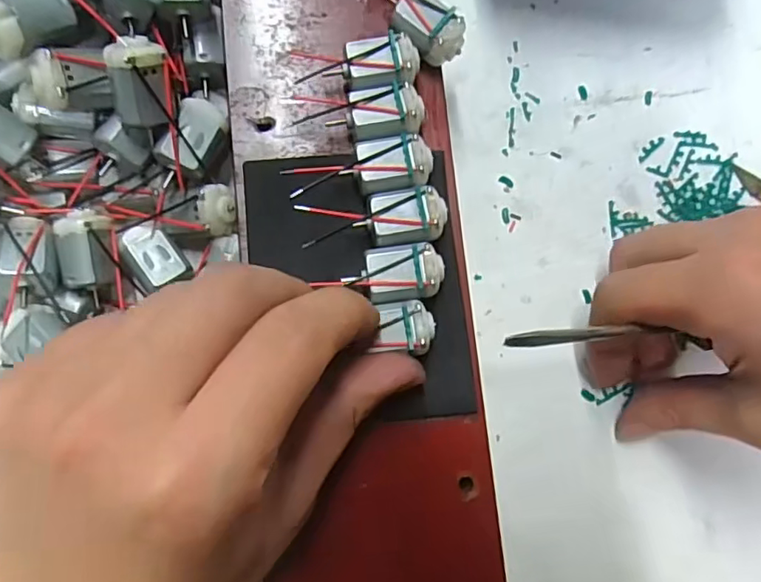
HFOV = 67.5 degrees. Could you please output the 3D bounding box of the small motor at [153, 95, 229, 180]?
[{"bbox_3d":[-0.068,-0.056,0.208,0.016,0.013,0.028,24,82,-2],"label":"small motor"}]

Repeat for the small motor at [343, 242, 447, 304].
[{"bbox_3d":[0.004,-0.005,0.203,0.034,0.018,0.019,-6,85,-6],"label":"small motor"}]

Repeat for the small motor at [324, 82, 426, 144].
[{"bbox_3d":[-0.002,-0.064,0.212,0.033,0.018,0.018,-12,85,-6],"label":"small motor"}]

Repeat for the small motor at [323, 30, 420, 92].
[{"bbox_3d":[-0.003,-0.083,0.216,0.033,0.018,0.018,-15,85,-6],"label":"small motor"}]

